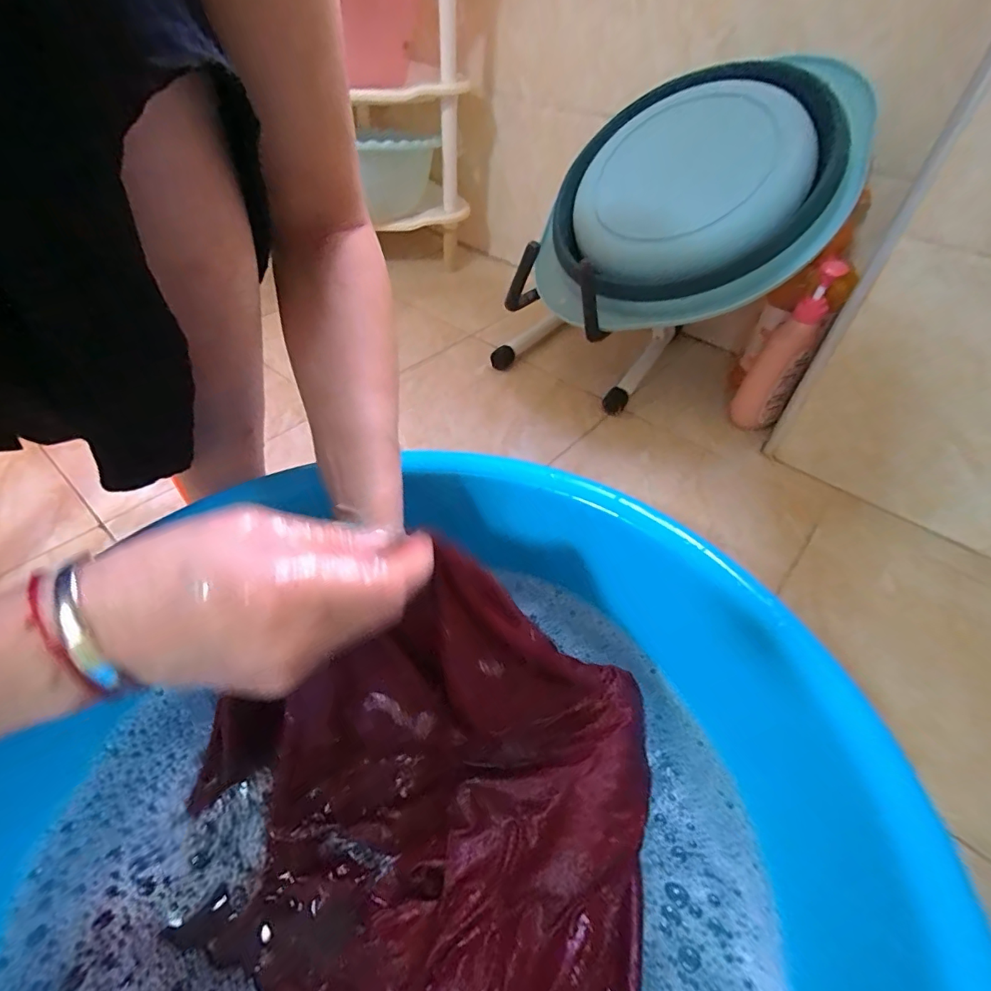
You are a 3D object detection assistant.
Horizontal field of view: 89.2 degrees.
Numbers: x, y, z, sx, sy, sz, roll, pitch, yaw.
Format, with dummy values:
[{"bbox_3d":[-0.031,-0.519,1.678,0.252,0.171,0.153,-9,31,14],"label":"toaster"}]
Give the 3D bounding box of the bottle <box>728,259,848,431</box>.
[{"bbox_3d":[0.387,-0.194,0.677,0.068,0.221,0.083,28,49,22],"label":"bottle"}]

